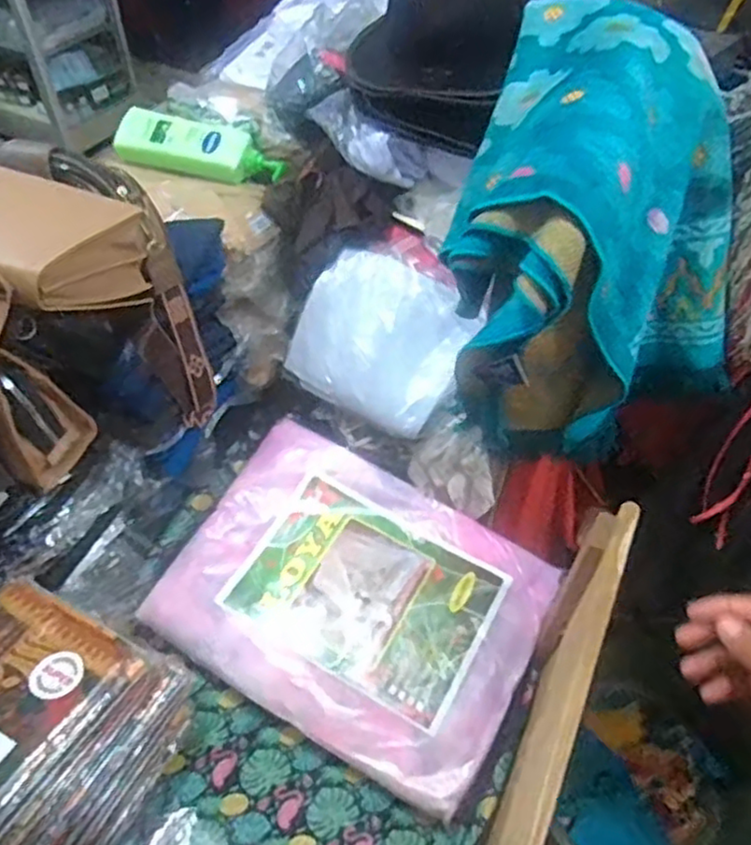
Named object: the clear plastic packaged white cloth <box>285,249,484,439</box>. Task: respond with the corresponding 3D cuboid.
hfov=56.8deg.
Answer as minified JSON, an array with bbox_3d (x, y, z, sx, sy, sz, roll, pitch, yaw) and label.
[{"bbox_3d":[0.007,-0.108,0.897,0.224,0.026,0.198,25,90,18],"label":"clear plastic packaged white cloth"}]

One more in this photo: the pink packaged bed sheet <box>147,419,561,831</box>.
[{"bbox_3d":[-0.025,0.201,0.843,0.425,0.042,0.317,26,56,17],"label":"pink packaged bed sheet"}]

